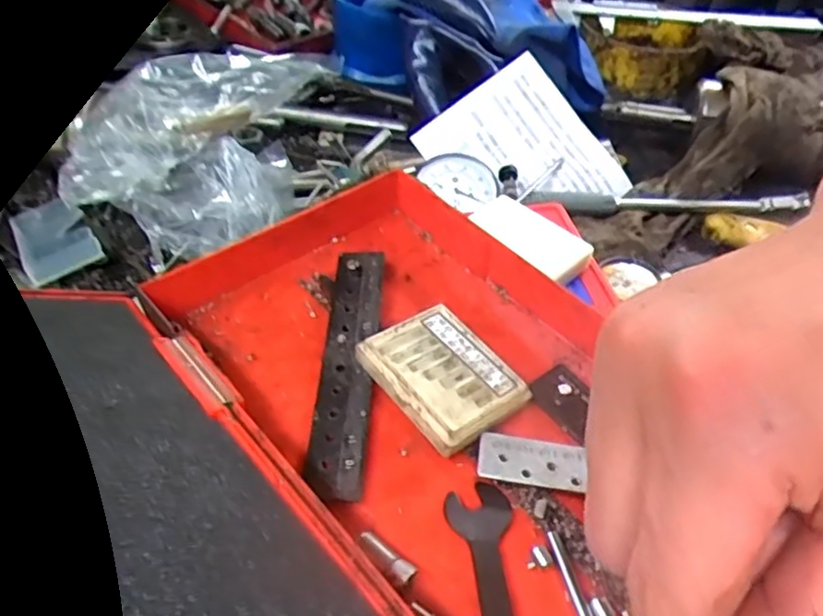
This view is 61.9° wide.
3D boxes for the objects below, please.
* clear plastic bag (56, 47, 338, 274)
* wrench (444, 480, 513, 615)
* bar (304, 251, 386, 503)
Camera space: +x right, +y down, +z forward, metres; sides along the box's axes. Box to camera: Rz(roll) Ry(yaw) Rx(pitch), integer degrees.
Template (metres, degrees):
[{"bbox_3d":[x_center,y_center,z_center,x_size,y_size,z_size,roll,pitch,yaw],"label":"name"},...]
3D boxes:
[{"bbox_3d":[-0.133,-0.117,0.464,0.136,0.083,0.180,5,45,1],"label":"clear plastic bag"},{"bbox_3d":[0.027,0.082,0.206,0.020,0.004,0.066,-7,46,-11],"label":"wrench"},{"bbox_3d":[-0.023,0.019,0.258,0.020,0.009,0.112,4,45,0],"label":"bar"}]

